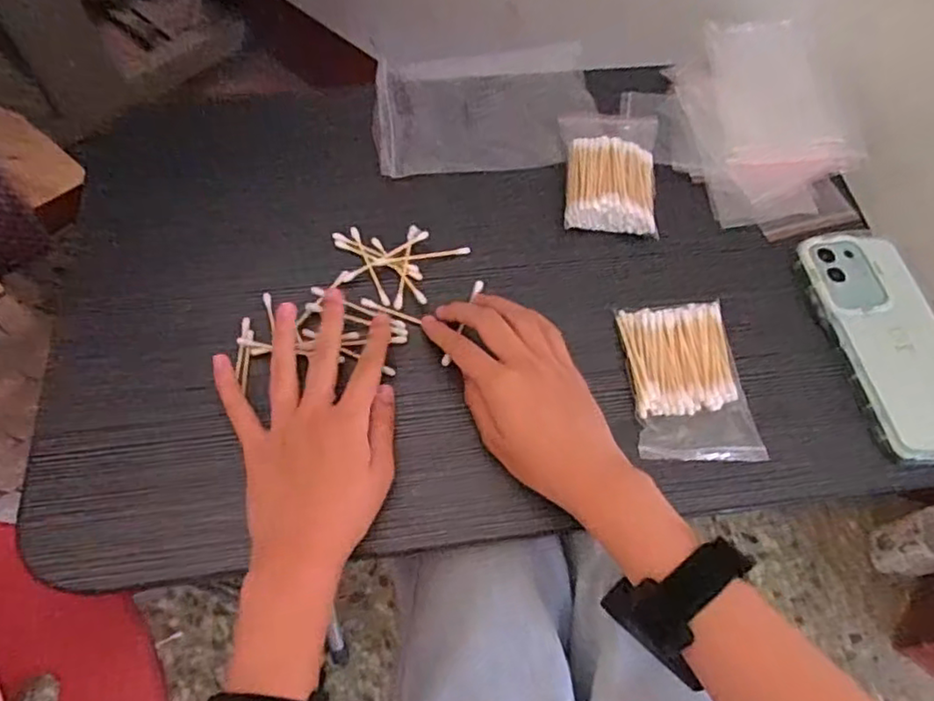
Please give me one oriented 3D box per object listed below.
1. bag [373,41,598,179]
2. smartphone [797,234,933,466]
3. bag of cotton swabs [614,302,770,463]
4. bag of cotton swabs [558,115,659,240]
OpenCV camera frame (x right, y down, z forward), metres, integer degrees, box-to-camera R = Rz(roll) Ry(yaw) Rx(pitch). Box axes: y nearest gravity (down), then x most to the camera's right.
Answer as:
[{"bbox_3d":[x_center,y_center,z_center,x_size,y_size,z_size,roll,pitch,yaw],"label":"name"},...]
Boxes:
[{"bbox_3d":[0.014,-0.202,0.533,0.178,0.012,0.129,-7,62,-6],"label":"bag"},{"bbox_3d":[0.288,-0.009,0.432,0.073,0.011,0.168,-9,63,-7],"label":"smartphone"},{"bbox_3d":[0.140,0.020,0.412,0.069,0.018,0.110,-2,62,-3],"label":"bag of cotton swabs"},{"bbox_3d":[0.110,-0.141,0.494,0.071,0.024,0.113,7,62,1],"label":"bag of cotton swabs"}]

